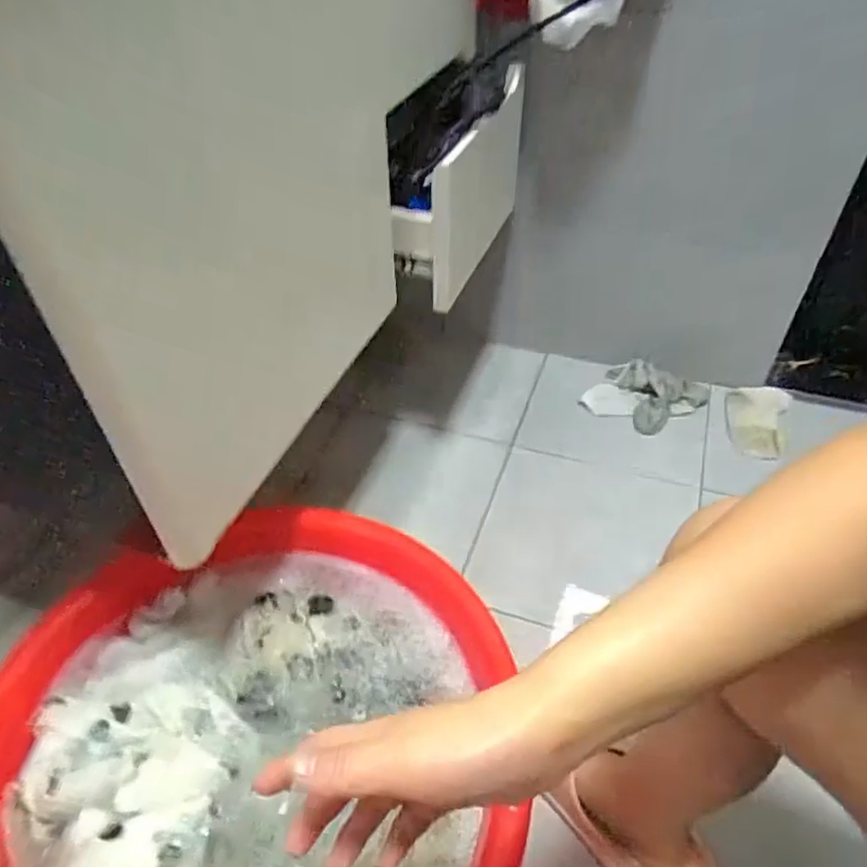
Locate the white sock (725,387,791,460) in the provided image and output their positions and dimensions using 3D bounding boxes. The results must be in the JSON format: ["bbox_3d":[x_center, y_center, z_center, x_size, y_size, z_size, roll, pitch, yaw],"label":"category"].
[{"bbox_3d":[0.523,-0.028,1.029,0.092,0.017,0.160,20,48,20],"label":"white sock"}]

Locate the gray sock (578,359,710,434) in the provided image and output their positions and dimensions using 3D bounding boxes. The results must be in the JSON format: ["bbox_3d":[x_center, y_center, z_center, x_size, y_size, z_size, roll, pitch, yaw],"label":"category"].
[{"bbox_3d":[0.361,-0.066,1.076,0.171,0.041,0.135,26,50,25],"label":"gray sock"}]

